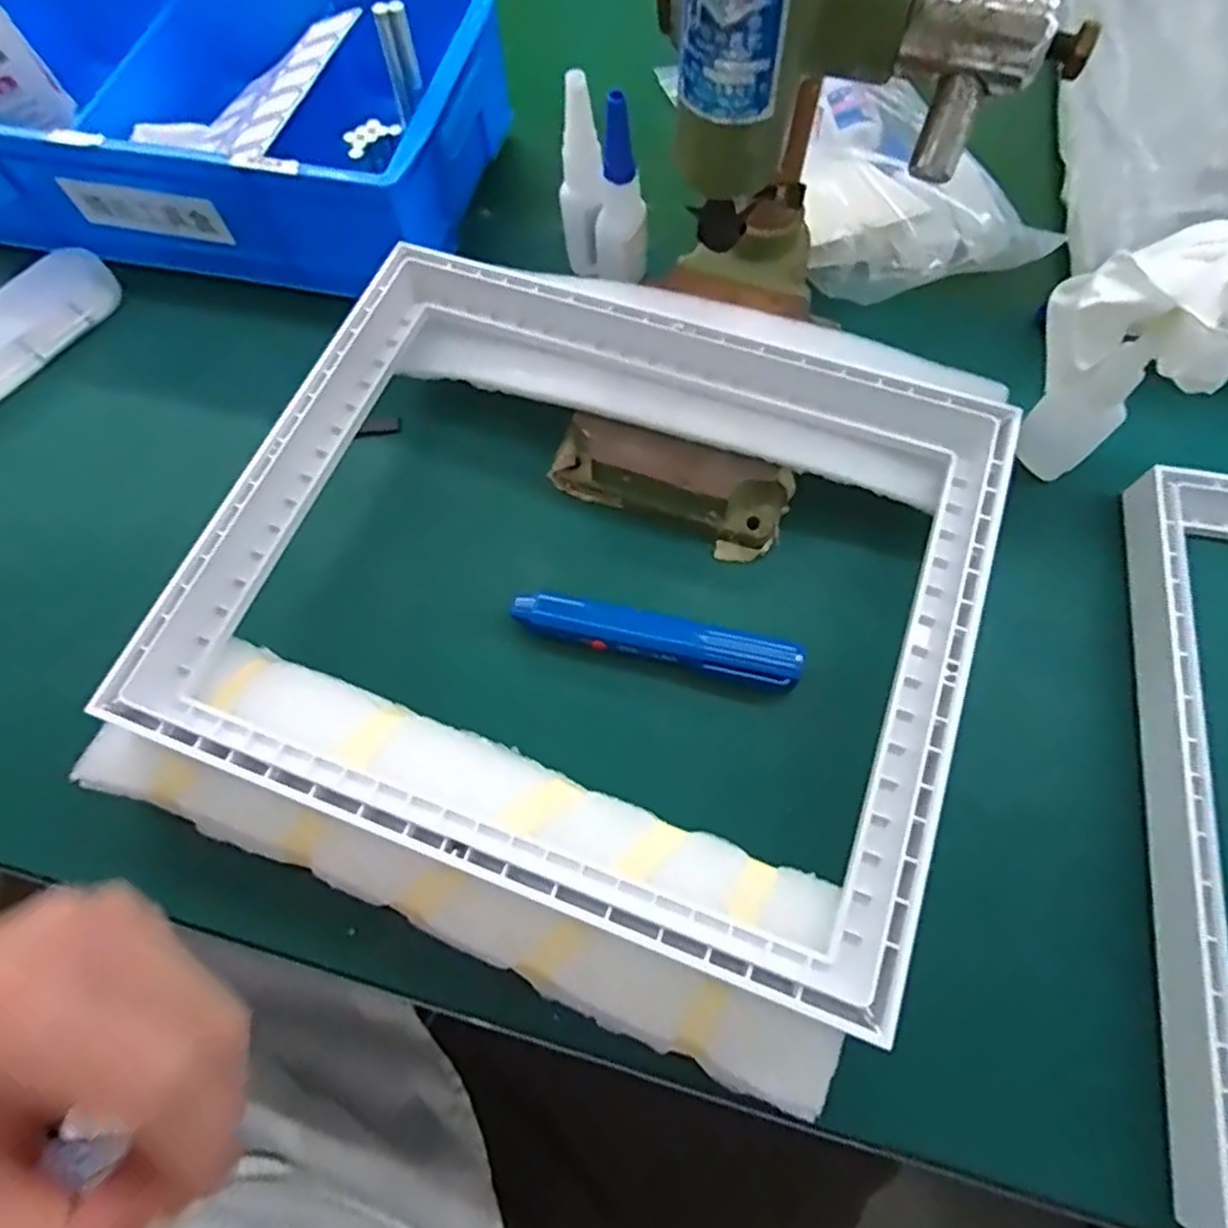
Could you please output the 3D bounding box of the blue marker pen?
[{"bbox_3d":[0.021,0.013,0.347,0.140,0.020,0.023,13,69,7],"label":"blue marker pen"}]

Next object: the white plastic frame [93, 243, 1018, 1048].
[{"bbox_3d":[-0.009,-0.024,0.309,0.325,0.032,0.280,19,70,10],"label":"white plastic frame"}]

